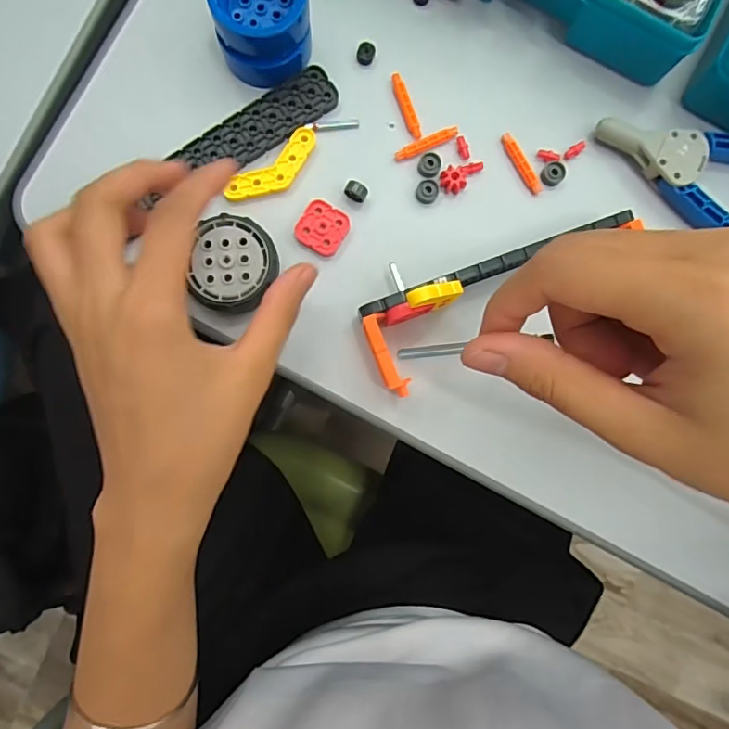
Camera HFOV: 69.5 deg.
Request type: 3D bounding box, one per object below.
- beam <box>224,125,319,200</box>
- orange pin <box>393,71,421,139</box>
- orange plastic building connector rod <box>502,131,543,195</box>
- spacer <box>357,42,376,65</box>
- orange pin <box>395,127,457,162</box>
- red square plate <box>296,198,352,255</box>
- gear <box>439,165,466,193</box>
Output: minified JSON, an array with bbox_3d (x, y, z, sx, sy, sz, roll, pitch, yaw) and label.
[{"bbox_3d":[-0.048,-0.105,0.285,0.057,0.004,0.020,-41,90,-2],"label":"beam"},{"bbox_3d":[0.024,-0.144,0.293,0.008,0.005,0.036,-20,89,-2],"label":"orange pin"},{"bbox_3d":[0.087,-0.112,0.291,0.007,0.004,0.038,-29,89,-2],"label":"orange plastic building connector rod"},{"bbox_3d":[0.001,-0.173,0.292,0.009,0.004,0.011,20,88,-1],"label":"spacer"},{"bbox_3d":[0.034,-0.123,0.291,0.037,0.004,0.006,-23,89,-2],"label":"orange pin"},{"bbox_3d":[-0.023,-0.074,0.286,0.025,0.005,0.027,30,88,-1],"label":"red square plate"},{"bbox_3d":[0.049,-0.102,0.289,0.013,0.006,0.013,0,88,-2],"label":"gear"}]

